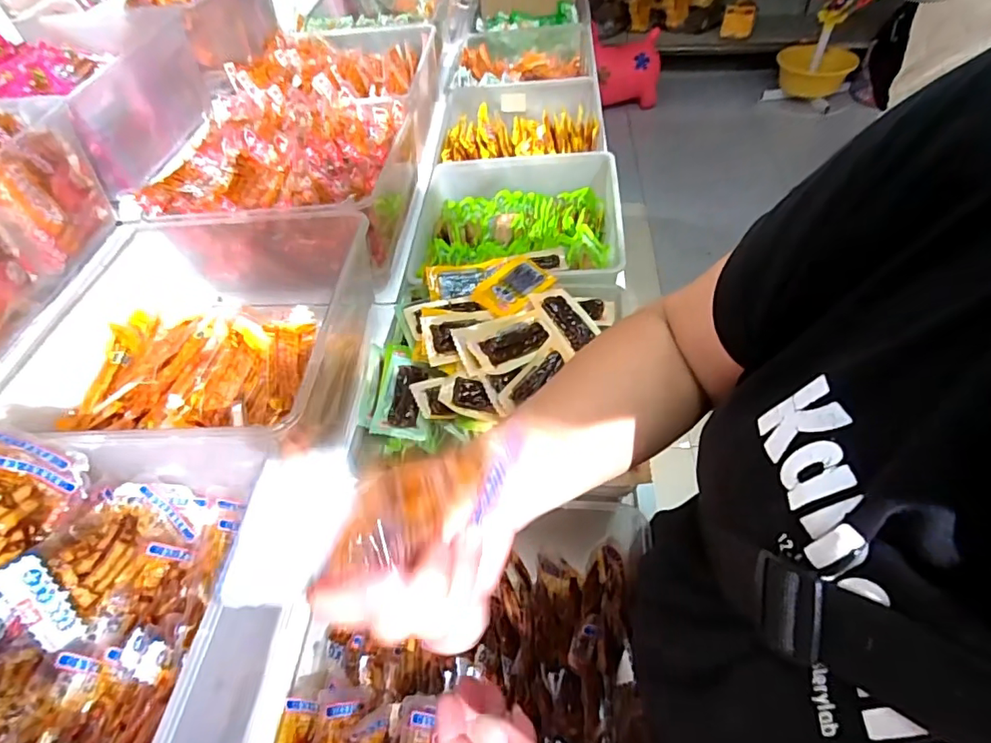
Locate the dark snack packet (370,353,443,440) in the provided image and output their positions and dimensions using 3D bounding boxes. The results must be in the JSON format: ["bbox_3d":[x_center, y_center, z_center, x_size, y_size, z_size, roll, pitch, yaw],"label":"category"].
[{"bbox_3d":[-0.095,0.023,0.584,0.061,0.019,0.107,3,50,8],"label":"dark snack packet"}]

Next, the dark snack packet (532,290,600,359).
[{"bbox_3d":[0.085,-0.064,0.633,0.056,0.019,0.107,-18,50,-9],"label":"dark snack packet"}]

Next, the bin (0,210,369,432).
[{"bbox_3d":[-0.311,-0.041,0.602,0.315,0.144,0.325,-3,49,4],"label":"bin"}]

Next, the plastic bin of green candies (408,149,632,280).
[{"bbox_3d":[0.036,-0.218,0.830,0.303,0.097,0.292,1,50,6],"label":"plastic bin of green candies"}]

